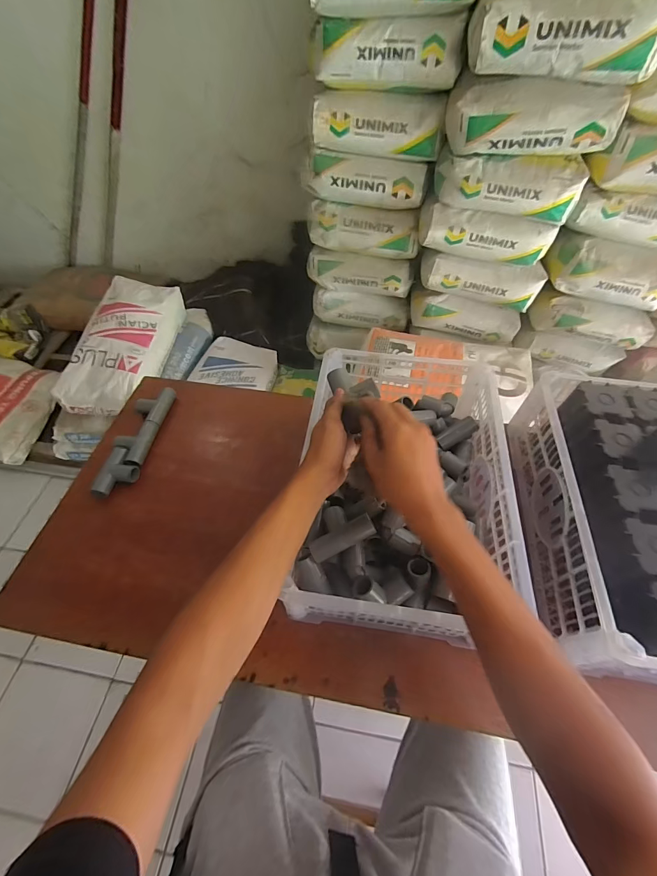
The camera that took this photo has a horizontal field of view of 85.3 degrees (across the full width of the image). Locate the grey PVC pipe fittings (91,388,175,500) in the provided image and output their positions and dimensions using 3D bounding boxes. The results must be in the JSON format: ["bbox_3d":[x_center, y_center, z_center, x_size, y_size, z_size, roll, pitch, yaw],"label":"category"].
[{"bbox_3d":[-0.355,0.001,0.663,0.064,0.033,0.238,4,55,3],"label":"grey PVC pipe fittings"}]

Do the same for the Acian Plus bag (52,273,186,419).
[{"bbox_3d":[-0.695,-0.321,1.211,0.248,0.151,0.498,6,55,4],"label":"Acian Plus bag"}]

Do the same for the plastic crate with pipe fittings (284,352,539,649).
[{"bbox_3d":[0.111,0.065,0.536,0.261,0.135,0.389,7,55,5],"label":"plastic crate with pipe fittings"}]

